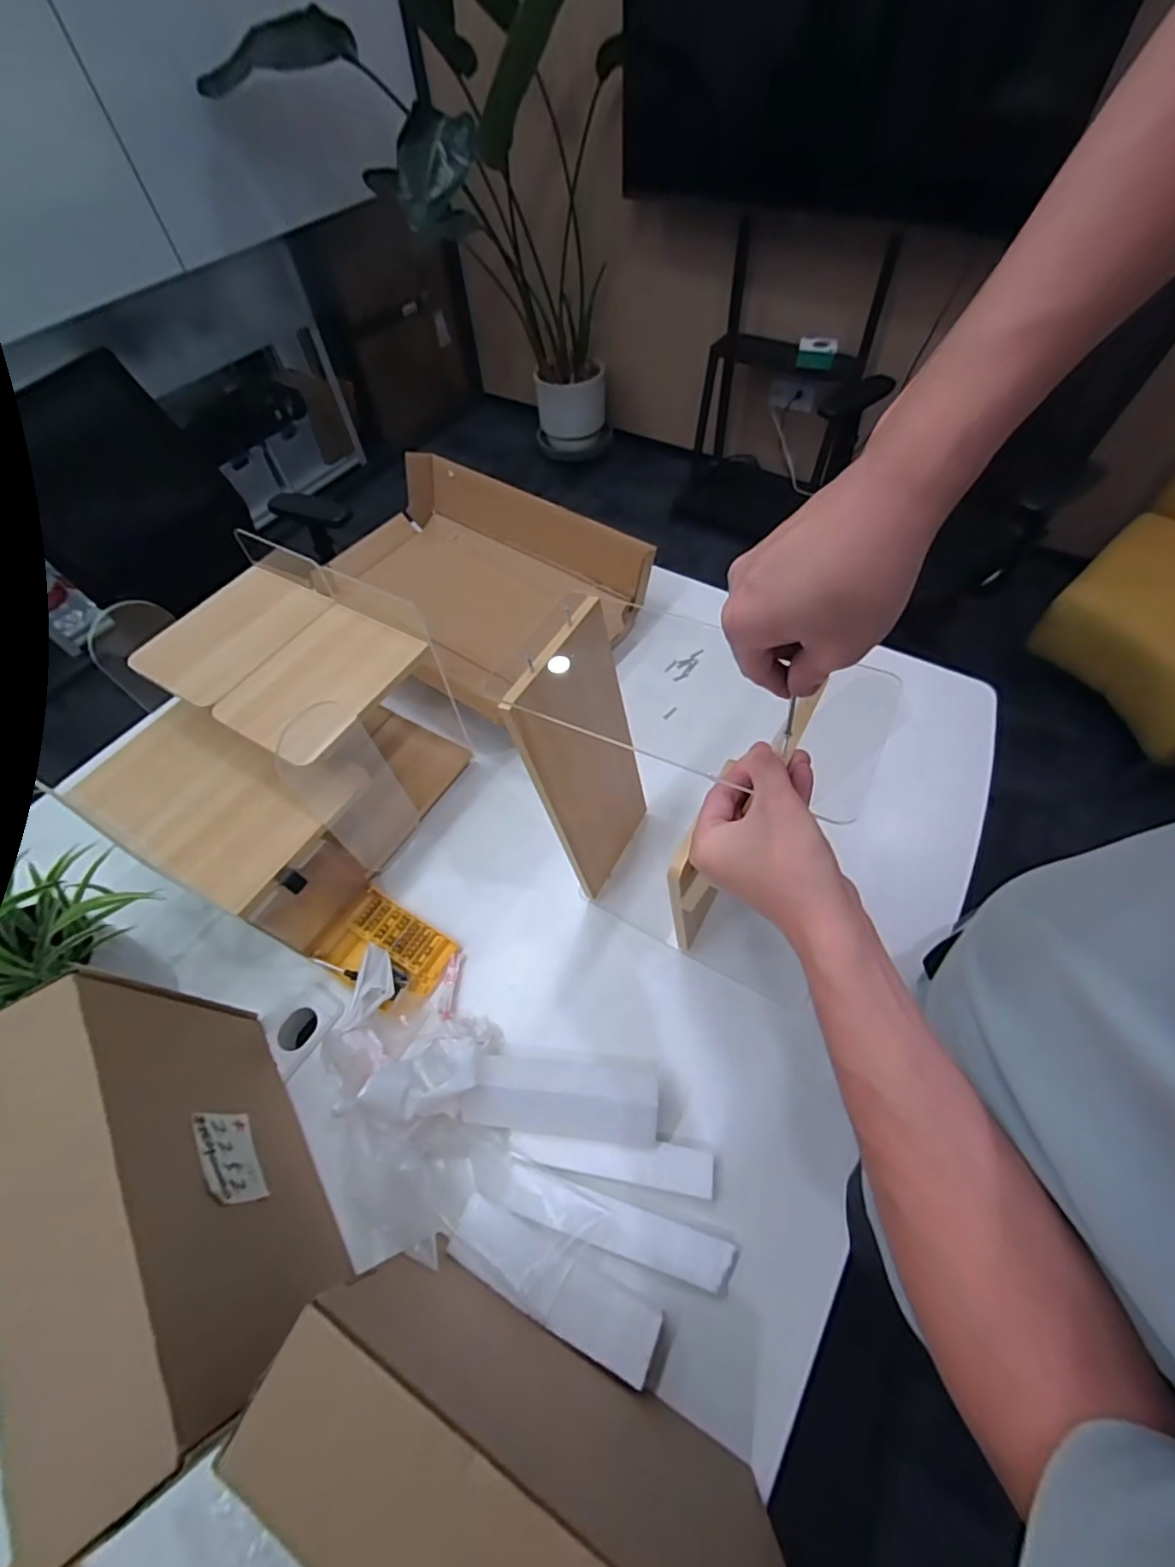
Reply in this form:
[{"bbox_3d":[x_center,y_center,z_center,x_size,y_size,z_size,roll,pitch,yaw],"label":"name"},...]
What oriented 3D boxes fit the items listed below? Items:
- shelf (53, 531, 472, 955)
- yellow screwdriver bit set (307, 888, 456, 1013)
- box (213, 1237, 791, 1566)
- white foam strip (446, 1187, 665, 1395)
[{"bbox_3d":[-0.391,-0.038,0.736,0.307,0.256,0.389,21,61,16],"label":"shelf"},{"bbox_3d":[-0.246,0.208,0.695,0.146,0.022,0.106,25,62,18],"label":"yellow screwdriver bit set"},{"bbox_3d":[-0.033,0.477,0.387,0.330,0.285,0.086,23,61,17],"label":"box"},{"bbox_3d":[-0.032,0.465,0.530,0.202,0.014,0.062,20,39,16],"label":"white foam strip"}]

